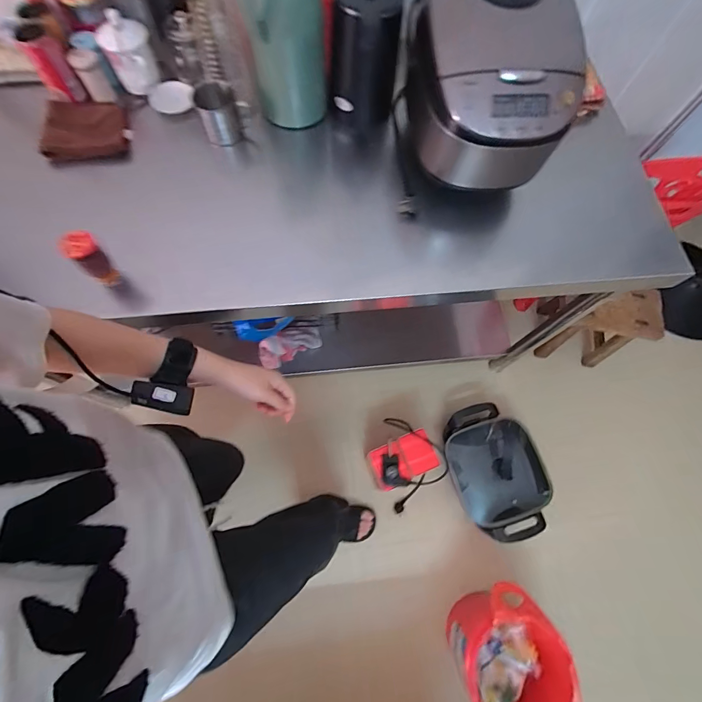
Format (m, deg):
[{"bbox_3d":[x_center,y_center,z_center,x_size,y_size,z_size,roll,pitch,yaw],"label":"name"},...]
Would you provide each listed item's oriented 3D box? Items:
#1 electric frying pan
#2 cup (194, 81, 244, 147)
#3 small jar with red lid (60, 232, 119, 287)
[{"bbox_3d":[0.513,0.381,1.216,0.338,0.197,0.408,-13,72,-7],"label":"electric frying pan"},{"bbox_3d":[-0.265,-0.472,0.734,0.069,0.084,0.067,1,71,-2],"label":"cup"},{"bbox_3d":[-0.409,-0.145,0.584,0.040,0.096,0.046,41,74,11],"label":"small jar with red lid"}]

